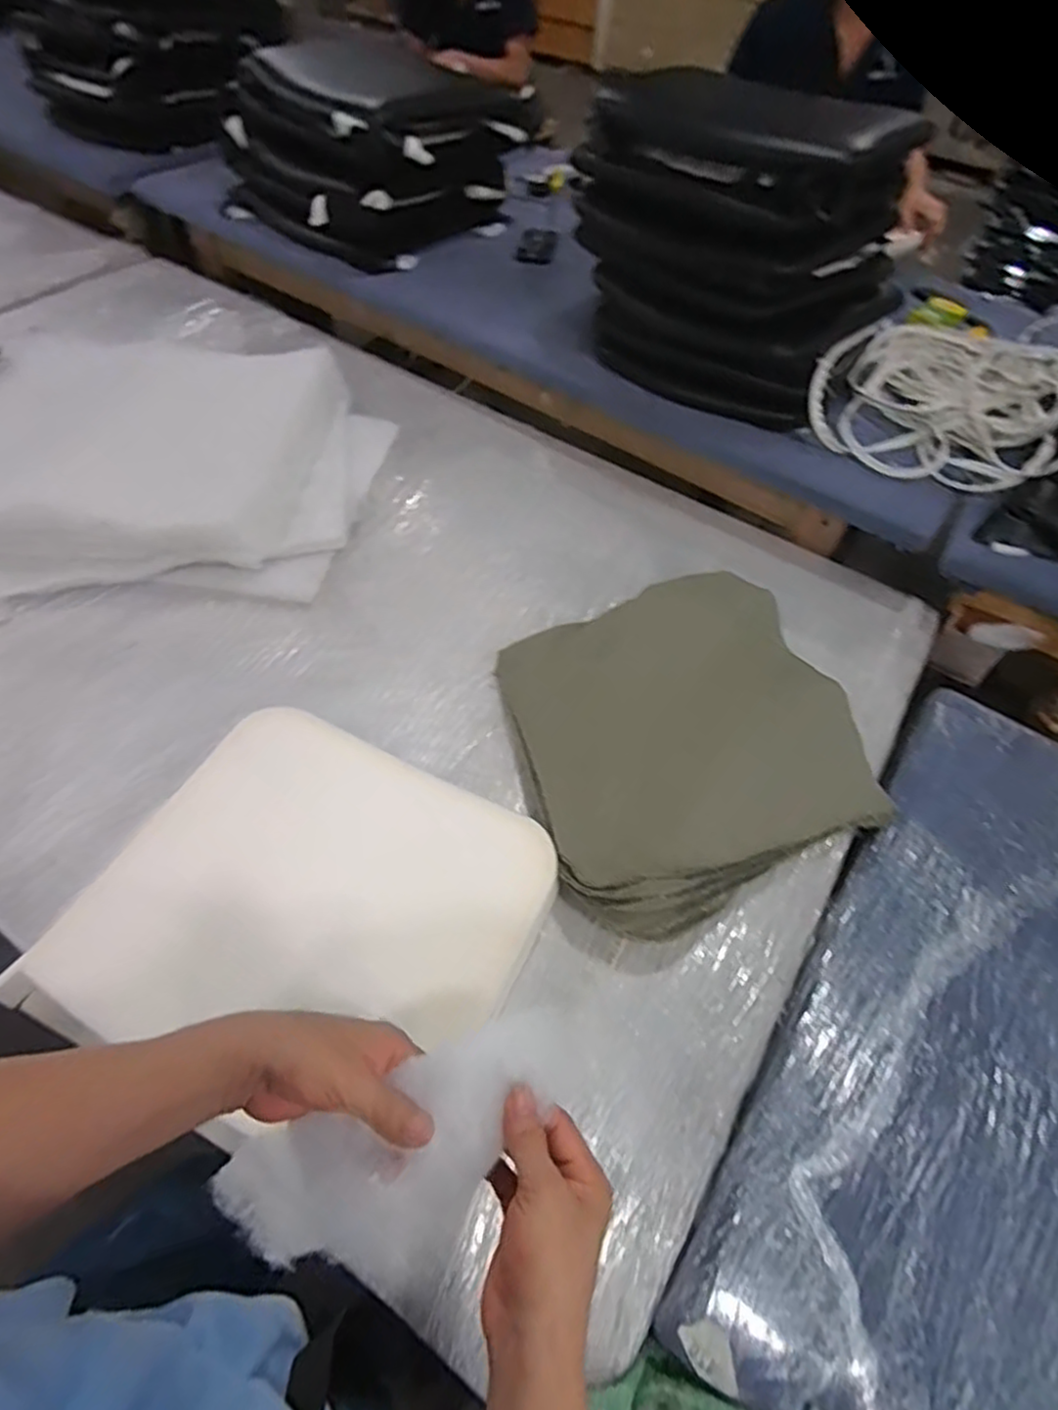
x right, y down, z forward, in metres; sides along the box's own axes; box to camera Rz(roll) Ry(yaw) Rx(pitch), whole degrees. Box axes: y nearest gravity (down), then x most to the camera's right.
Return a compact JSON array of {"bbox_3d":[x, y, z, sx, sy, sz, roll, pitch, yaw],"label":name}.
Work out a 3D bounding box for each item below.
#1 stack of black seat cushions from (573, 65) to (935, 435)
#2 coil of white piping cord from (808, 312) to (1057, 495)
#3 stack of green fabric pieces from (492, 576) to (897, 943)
[{"bbox_3d":[0.369,-0.794,1.127,0.355,0.364,0.490,-34,64,-25],"label":"stack of black seat cushions"},{"bbox_3d":[0.805,-0.592,1.207,0.403,0.102,0.609,35,59,18],"label":"coil of white piping cord"},{"bbox_3d":[0.199,0.030,0.892,0.459,0.081,0.460,-19,58,-16],"label":"stack of green fabric pieces"}]

